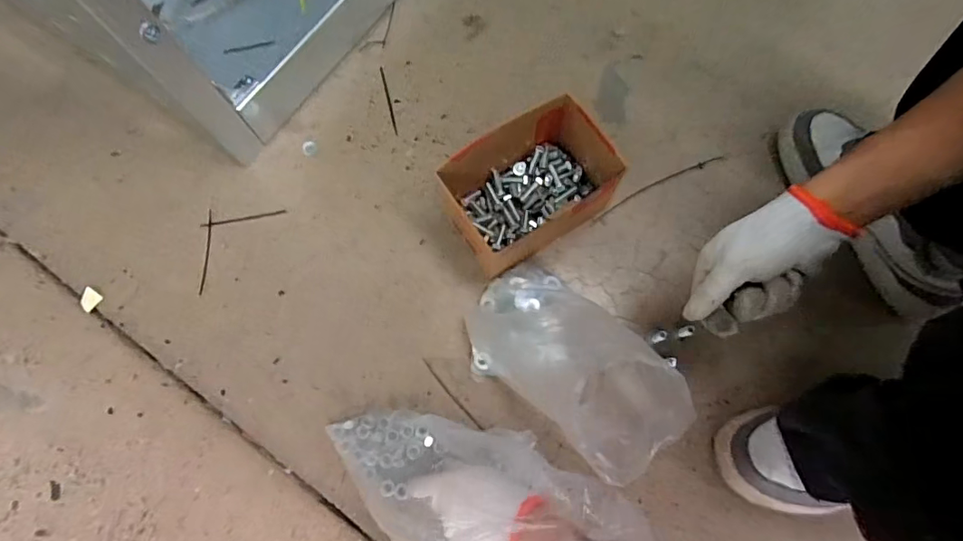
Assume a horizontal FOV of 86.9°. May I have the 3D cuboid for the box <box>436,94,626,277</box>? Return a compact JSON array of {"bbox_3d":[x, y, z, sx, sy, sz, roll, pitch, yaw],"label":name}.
[{"bbox_3d":[0.052,-0.105,0.615,0.185,0.107,0.138,-32,77,-8],"label":"box"}]

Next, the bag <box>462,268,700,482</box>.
[{"bbox_3d":[0.096,0.095,0.553,0.238,0.109,0.141,39,79,10],"label":"bag"}]

